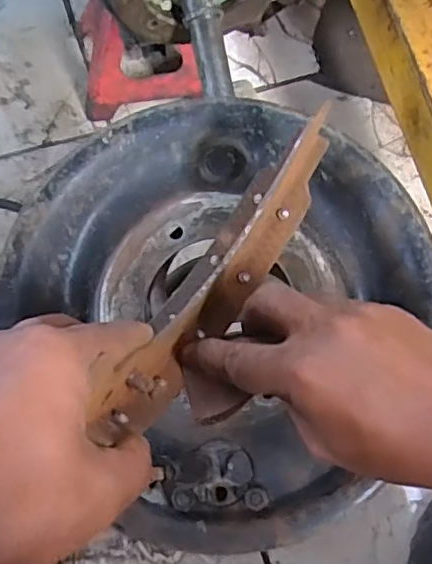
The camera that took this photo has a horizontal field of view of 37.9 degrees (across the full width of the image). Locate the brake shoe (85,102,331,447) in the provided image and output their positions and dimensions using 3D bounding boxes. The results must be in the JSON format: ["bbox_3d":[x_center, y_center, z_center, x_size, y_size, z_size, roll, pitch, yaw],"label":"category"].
[{"bbox_3d":[-0.001,-0.001,0.337,0.036,0.084,0.212,31,56,9],"label":"brake shoe"}]

